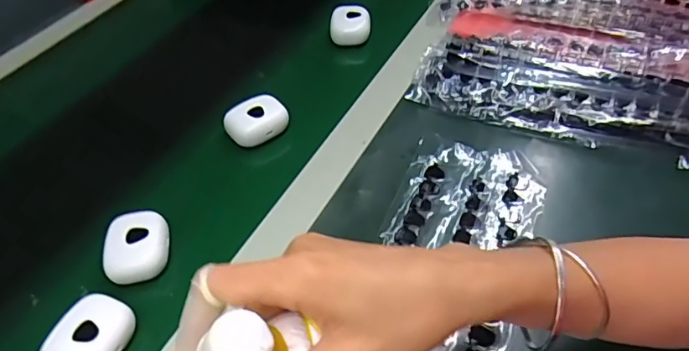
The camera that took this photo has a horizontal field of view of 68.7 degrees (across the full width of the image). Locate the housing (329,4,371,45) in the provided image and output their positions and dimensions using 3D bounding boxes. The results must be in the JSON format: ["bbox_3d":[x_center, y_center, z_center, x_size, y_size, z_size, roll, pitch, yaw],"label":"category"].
[{"bbox_3d":[0.007,-0.178,0.591,0.047,0.022,0.051,1,48,3],"label":"housing"}]

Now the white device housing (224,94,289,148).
[{"bbox_3d":[-0.084,-0.054,0.488,0.057,0.024,0.039,-29,53,-23],"label":"white device housing"}]

